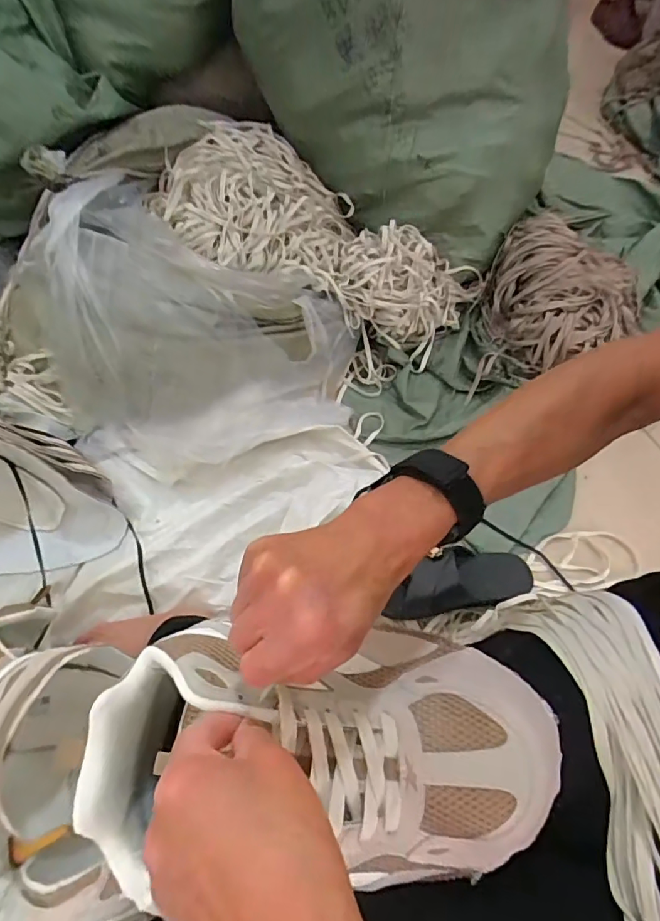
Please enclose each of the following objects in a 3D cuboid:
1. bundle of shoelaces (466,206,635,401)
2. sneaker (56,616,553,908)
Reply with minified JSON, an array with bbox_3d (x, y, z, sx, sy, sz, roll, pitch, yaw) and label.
[{"bbox_3d":[0.403,-0.265,0.846,0.262,0.126,0.297,11,61,5],"label":"bundle of shoelaces"},{"bbox_3d":[-0.002,0.168,0.288,0.261,0.089,0.134,1,60,3],"label":"sneaker"}]

